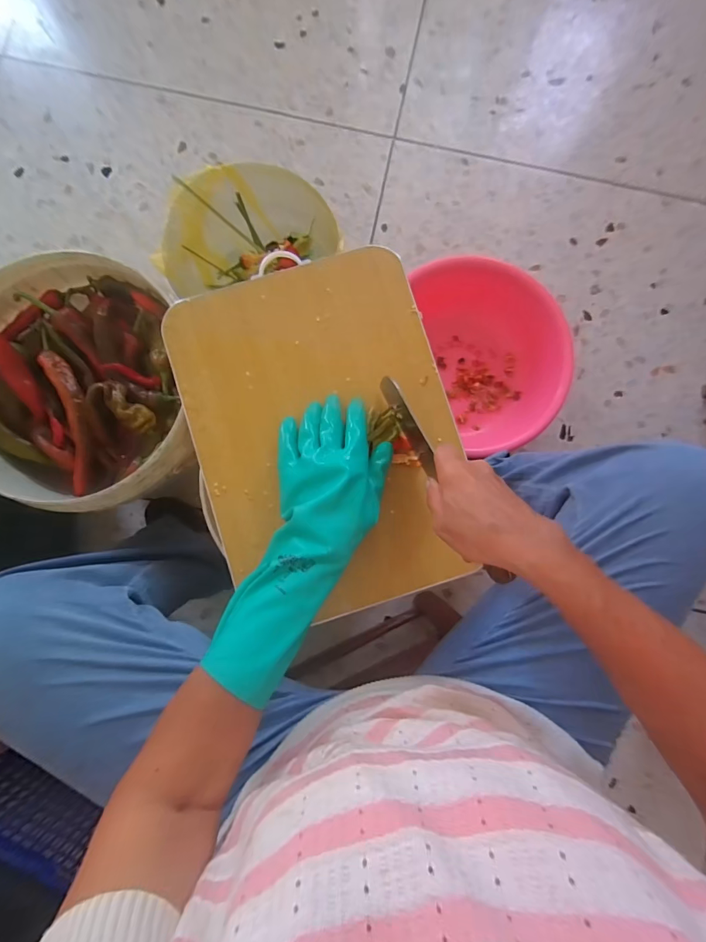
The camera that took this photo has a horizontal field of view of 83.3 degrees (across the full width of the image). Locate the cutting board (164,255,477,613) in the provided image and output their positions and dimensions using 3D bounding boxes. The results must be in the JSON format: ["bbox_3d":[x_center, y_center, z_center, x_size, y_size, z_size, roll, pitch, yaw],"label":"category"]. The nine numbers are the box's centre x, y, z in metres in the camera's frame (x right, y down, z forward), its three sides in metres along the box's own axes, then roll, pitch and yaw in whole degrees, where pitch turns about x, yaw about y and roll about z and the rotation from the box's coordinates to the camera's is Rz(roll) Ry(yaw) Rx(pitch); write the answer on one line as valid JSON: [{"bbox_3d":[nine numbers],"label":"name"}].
[{"bbox_3d":[-0.031,-0.041,0.455,0.285,0.013,0.397,-16,88,-2],"label":"cutting board"}]

